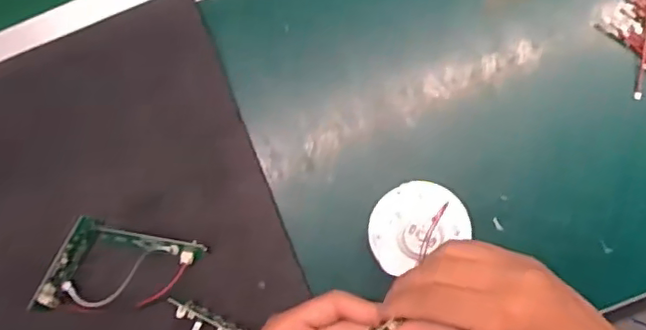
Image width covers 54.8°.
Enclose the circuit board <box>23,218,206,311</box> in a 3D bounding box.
[{"bbox_3d":[-0.155,0.085,0.480,0.112,0.033,0.074,13,87,5],"label":"circuit board"}]

